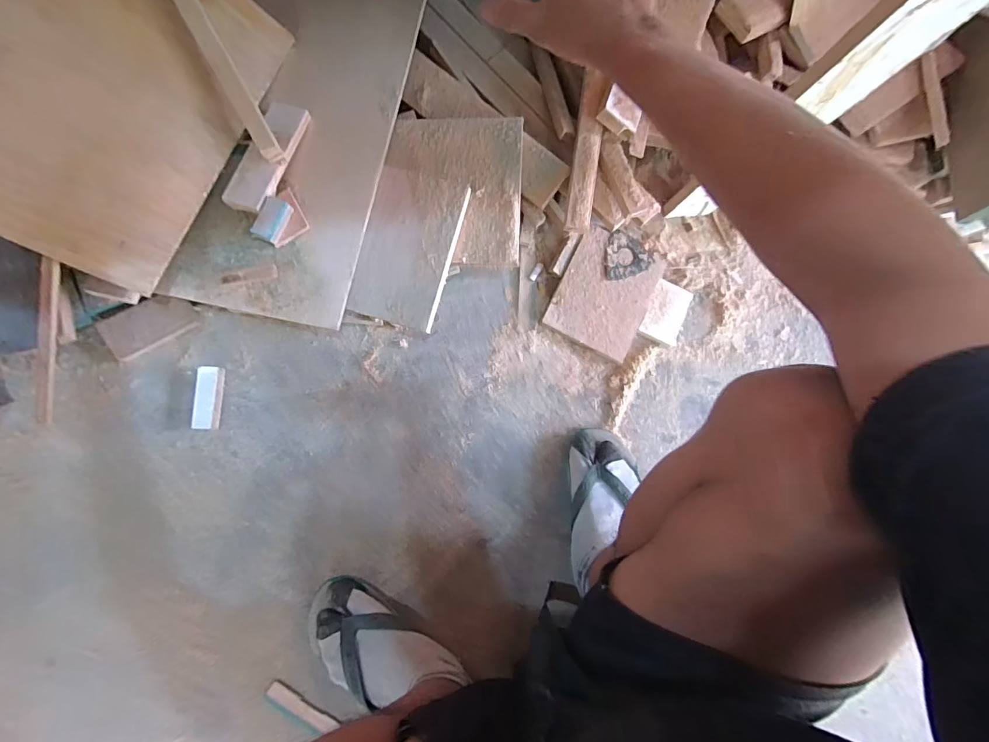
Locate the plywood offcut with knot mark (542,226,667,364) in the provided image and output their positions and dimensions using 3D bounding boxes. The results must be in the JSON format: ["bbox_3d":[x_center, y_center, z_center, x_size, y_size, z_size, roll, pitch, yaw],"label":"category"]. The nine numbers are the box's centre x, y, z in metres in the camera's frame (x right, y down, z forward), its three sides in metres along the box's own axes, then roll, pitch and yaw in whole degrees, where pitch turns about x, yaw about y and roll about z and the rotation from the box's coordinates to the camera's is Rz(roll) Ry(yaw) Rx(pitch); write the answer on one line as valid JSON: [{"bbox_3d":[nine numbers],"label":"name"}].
[{"bbox_3d":[0.165,-0.120,0.645,0.130,0.024,0.182,27,82,-3],"label":"plywood offcut with knot mark"}]

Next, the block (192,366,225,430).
[{"bbox_3d":[-0.375,0.035,0.576,0.027,0.023,0.080,3,84,-6],"label":"block"}]

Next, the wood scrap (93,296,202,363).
[{"bbox_3d":[-0.450,-0.060,0.574,0.109,0.008,0.055,-29,99,-8],"label":"wood scrap"}]

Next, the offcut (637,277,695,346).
[{"bbox_3d":[0.254,-0.086,0.655,0.059,0.015,0.091,21,82,-4],"label":"offcut"}]

